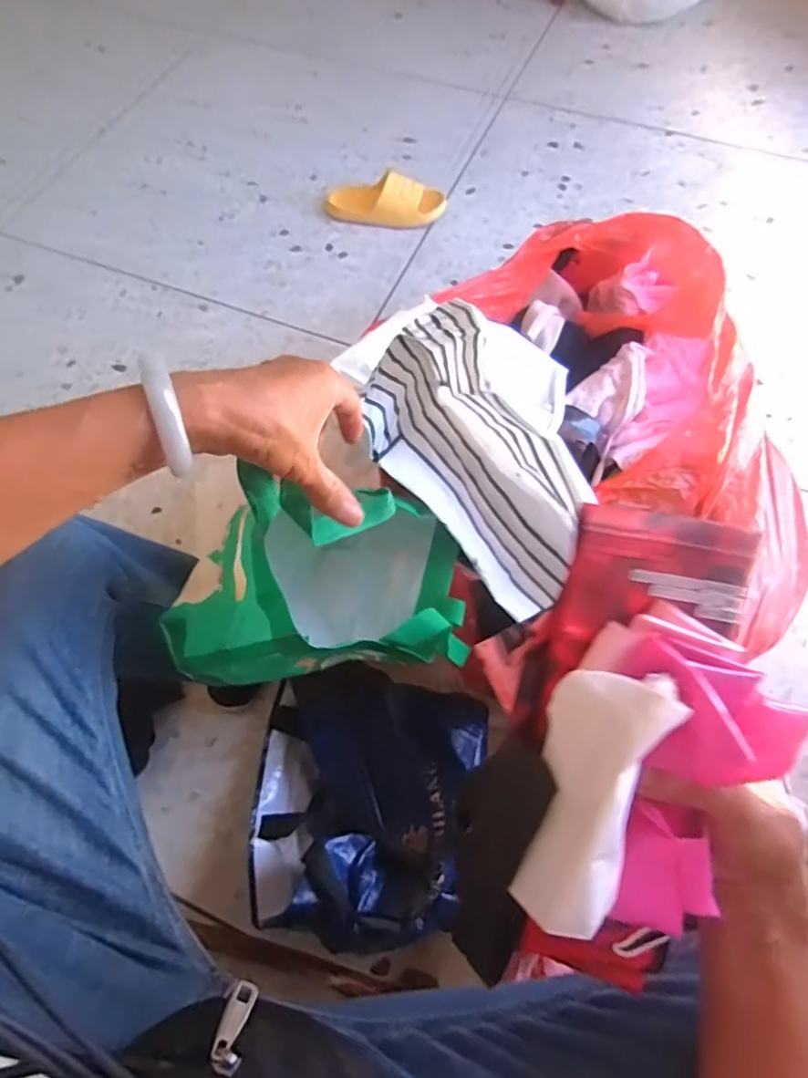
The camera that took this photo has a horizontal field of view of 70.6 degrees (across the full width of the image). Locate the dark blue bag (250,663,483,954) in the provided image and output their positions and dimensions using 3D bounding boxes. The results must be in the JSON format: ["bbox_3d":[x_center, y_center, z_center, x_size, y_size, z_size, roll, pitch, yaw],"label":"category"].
[{"bbox_3d":[-0.059,0.294,0.667,0.243,0.162,0.279,-1,66,0],"label":"dark blue bag"}]

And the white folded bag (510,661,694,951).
[{"bbox_3d":[0.075,0.105,0.229,0.040,0.030,0.100,15,88,7],"label":"white folded bag"}]

